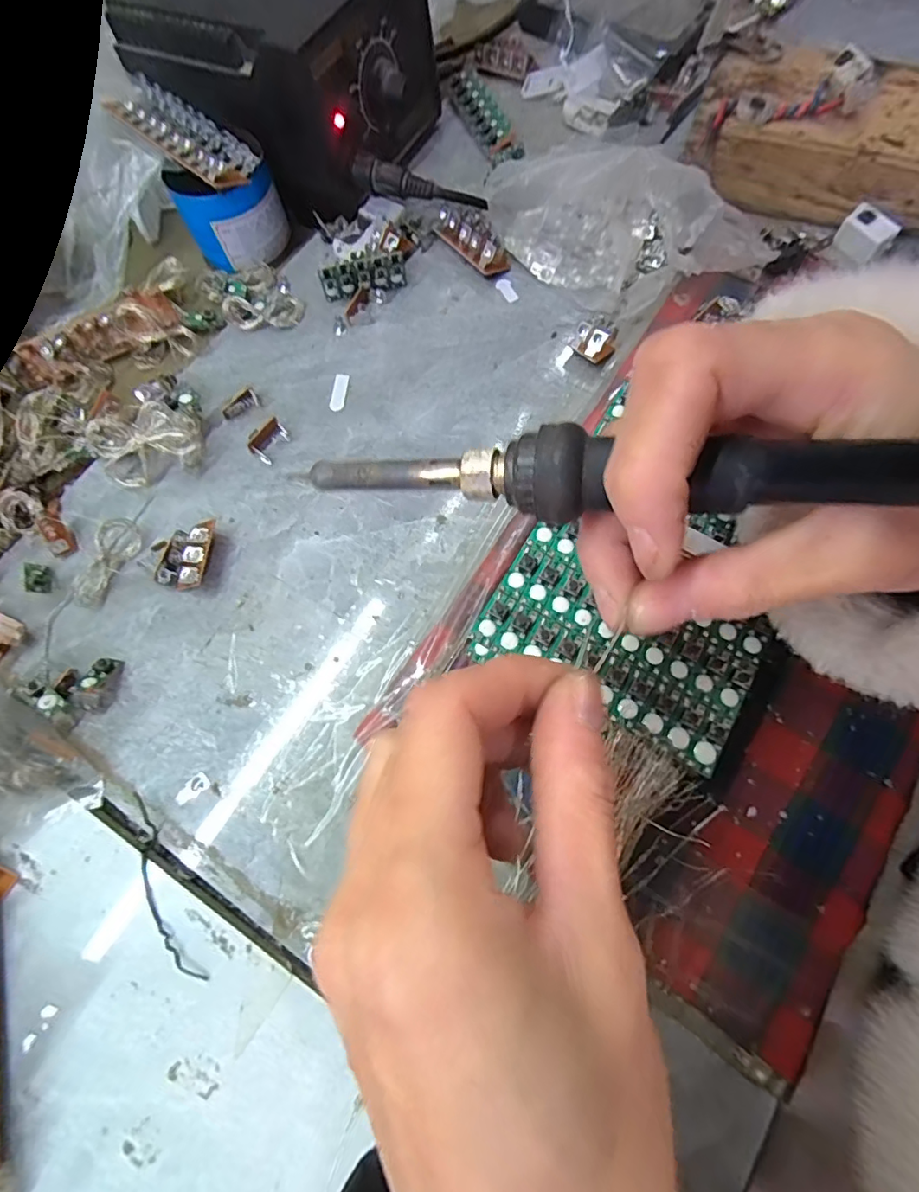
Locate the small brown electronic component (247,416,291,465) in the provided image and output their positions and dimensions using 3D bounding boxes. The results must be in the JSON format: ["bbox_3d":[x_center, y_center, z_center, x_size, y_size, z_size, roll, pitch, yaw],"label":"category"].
[{"bbox_3d":[-0.098,-0.081,0.269,0.013,0.008,0.022,29,76,9],"label":"small brown electronic component"}]

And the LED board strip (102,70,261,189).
[{"bbox_3d":[-0.151,-0.249,0.282,0.098,0.012,0.032,39,78,12],"label":"LED board strip"}]

